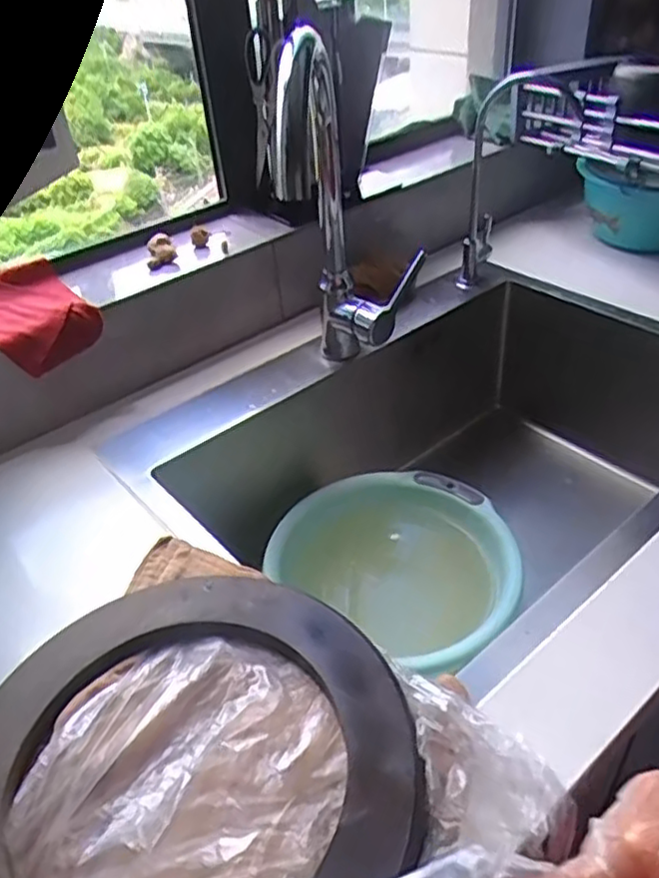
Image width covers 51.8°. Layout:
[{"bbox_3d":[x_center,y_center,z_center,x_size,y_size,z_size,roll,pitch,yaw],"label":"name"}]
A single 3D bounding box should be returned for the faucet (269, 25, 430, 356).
[{"bbox_3d":[0.030,-0.187,0.634,0.108,0.337,0.194,0,40,6],"label":"faucet"}]

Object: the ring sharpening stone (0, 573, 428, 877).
[{"bbox_3d":[-0.097,0.193,0.419,0.271,0.023,0.252,-27,44,-24],"label":"ring sharpening stone"}]

